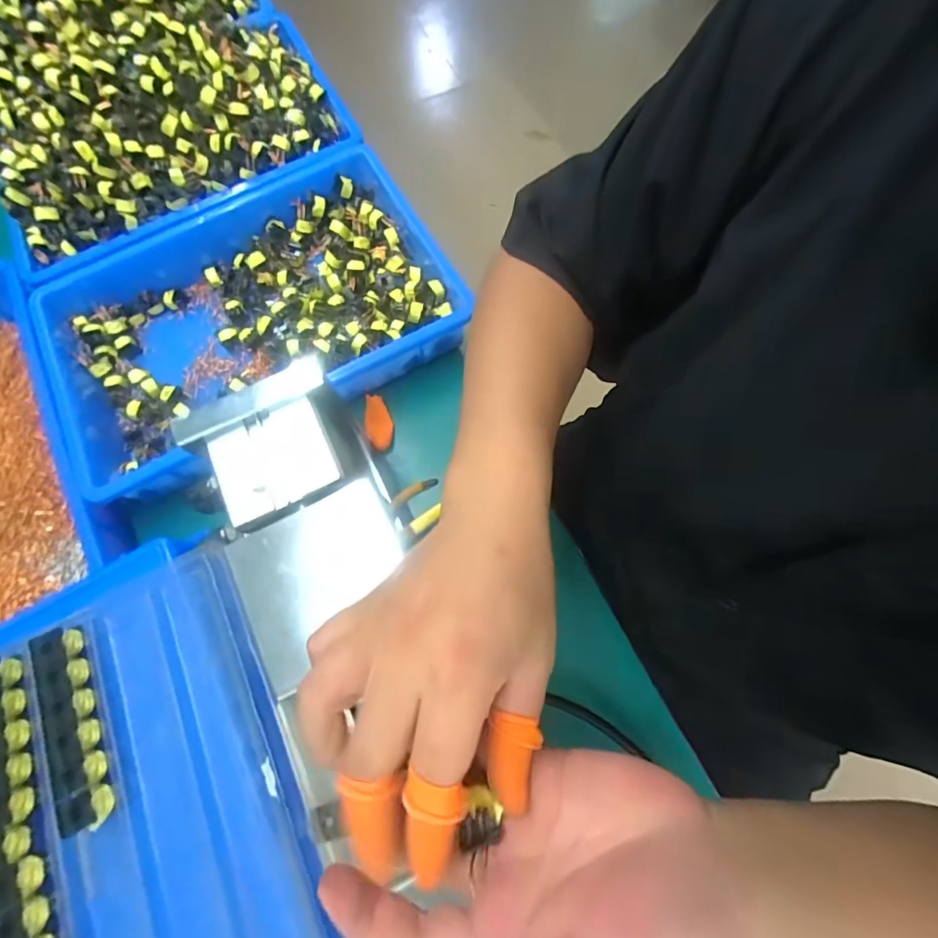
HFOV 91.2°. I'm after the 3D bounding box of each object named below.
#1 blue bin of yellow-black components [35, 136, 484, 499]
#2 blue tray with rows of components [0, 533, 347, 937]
[{"bbox_3d":[-0.217,-0.145,0.452,0.379,0.060,0.253,-29,73,-8],"label":"blue bin of yellow-black components"},{"bbox_3d":[-0.184,0.222,0.235,0.217,0.027,0.329,-24,73,-6],"label":"blue tray with rows of components"}]

